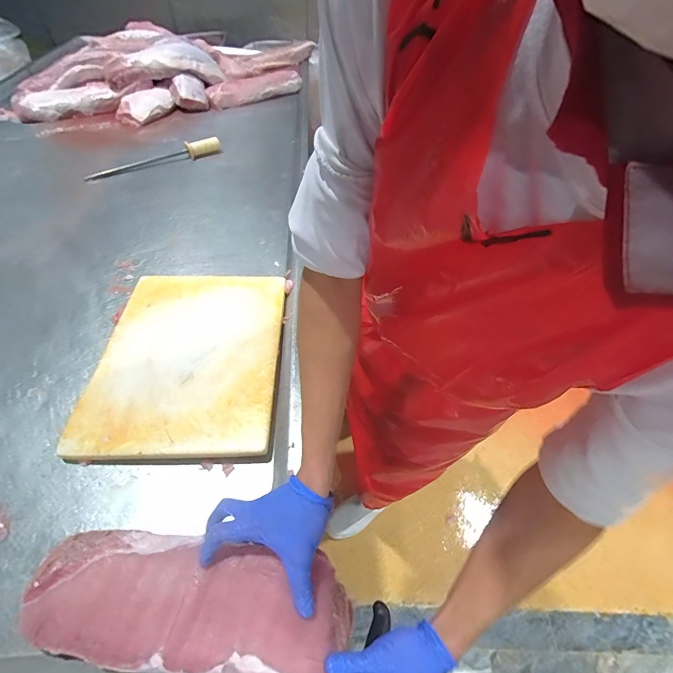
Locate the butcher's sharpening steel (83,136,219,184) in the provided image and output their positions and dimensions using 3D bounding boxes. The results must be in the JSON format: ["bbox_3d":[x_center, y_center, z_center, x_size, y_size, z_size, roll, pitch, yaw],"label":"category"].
[{"bbox_3d":[-0.551,-0.546,1.052,0.416,0.033,0.057,-32,62,-25],"label":"butcher's sharpening steel"}]

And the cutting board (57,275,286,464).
[{"bbox_3d":[-0.255,0.026,0.614,0.303,0.035,0.386,2,54,-4],"label":"cutting board"}]

